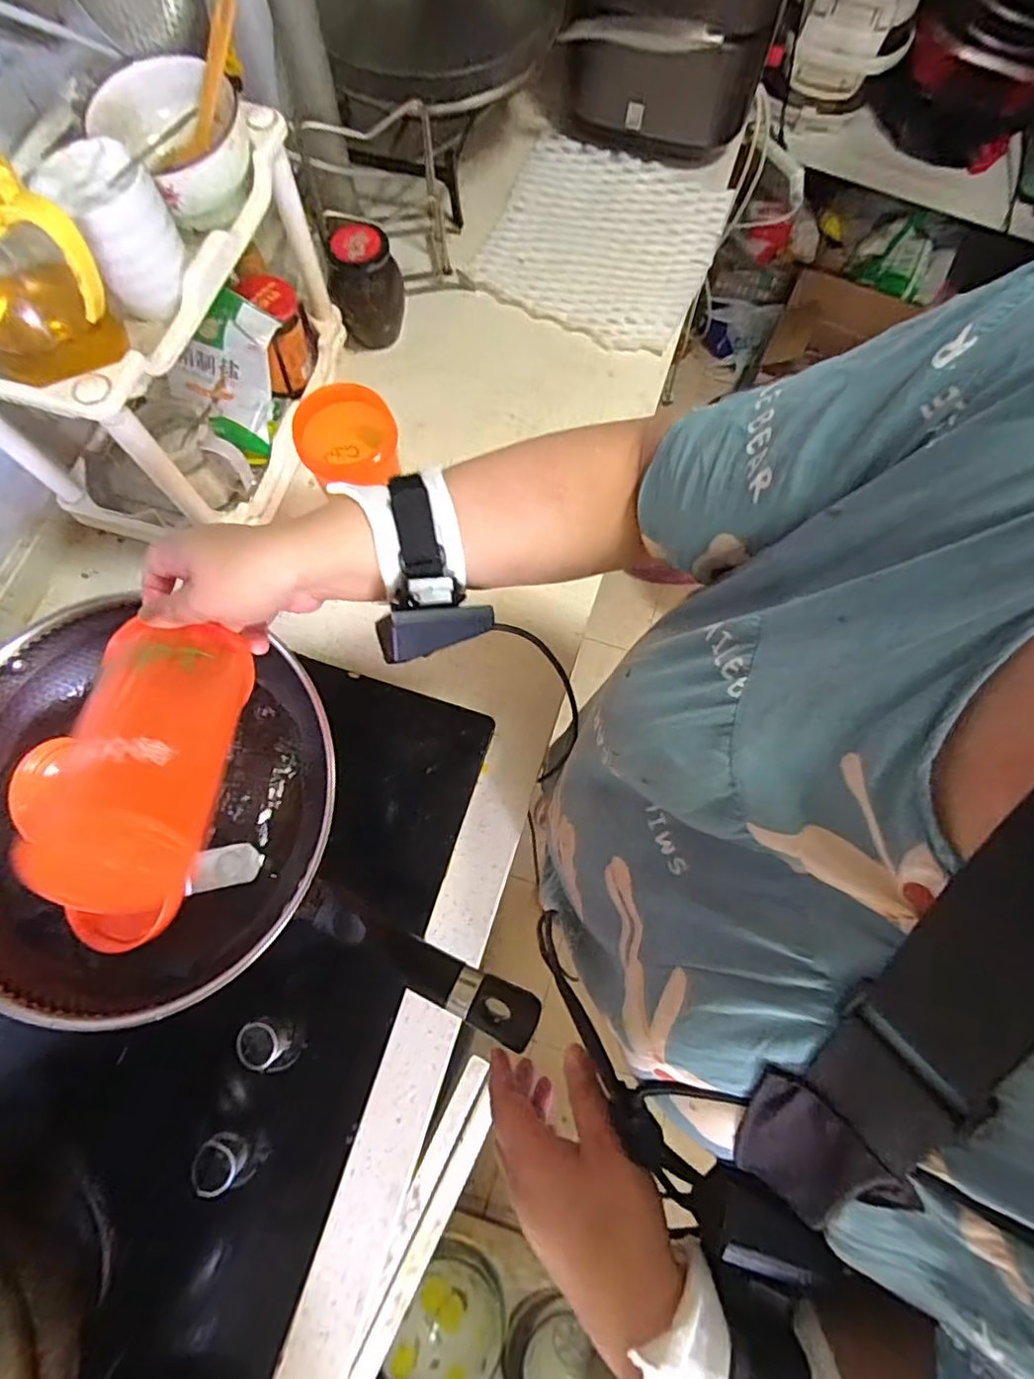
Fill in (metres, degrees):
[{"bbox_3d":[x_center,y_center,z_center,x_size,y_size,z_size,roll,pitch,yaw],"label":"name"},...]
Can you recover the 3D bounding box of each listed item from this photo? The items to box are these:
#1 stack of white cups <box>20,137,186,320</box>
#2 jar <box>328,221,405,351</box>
[{"bbox_3d":[-0.312,-0.362,0.466,0.075,0.074,0.082,-42,81,-8],"label":"stack of white cups"},{"bbox_3d":[-0.181,-0.486,0.721,0.080,0.113,0.065,-11,79,-2],"label":"jar"}]

